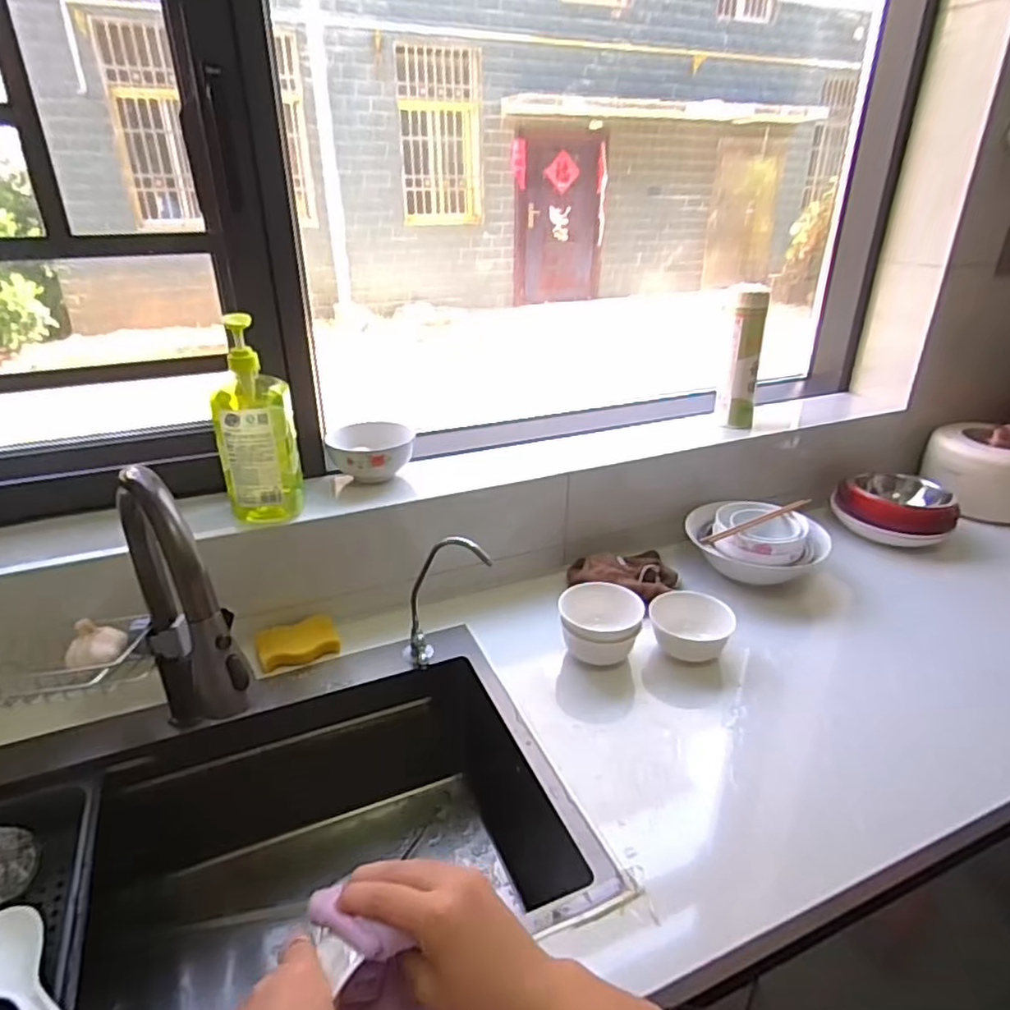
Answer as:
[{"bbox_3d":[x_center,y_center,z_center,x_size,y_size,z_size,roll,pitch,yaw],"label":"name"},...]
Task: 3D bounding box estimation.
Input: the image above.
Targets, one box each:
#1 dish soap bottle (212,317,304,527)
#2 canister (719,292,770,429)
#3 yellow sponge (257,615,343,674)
[{"bbox_3d":[-0.330,-0.106,0.860,0.094,0.266,0.058,-4,27,-8],"label":"dish soap bottle"},{"bbox_3d":[0.454,-0.276,1.233,0.063,0.245,0.062,6,27,13],"label":"canister"},{"bbox_3d":[-0.293,0.193,0.916,0.108,0.017,0.082,-12,29,-23],"label":"yellow sponge"}]

